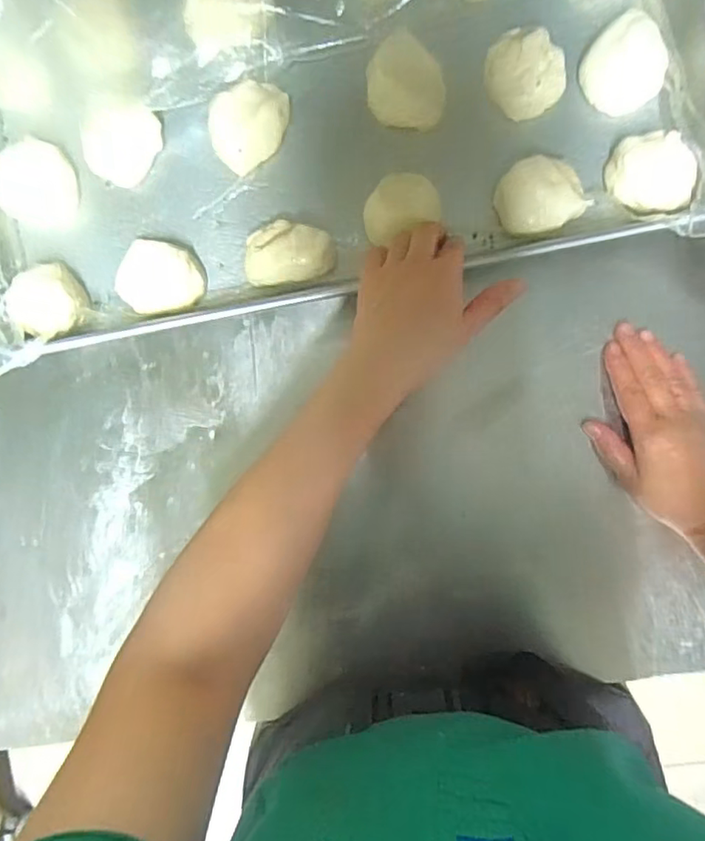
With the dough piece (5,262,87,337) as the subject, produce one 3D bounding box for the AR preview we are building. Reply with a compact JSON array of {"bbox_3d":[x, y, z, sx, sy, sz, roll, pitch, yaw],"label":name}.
[{"bbox_3d":[-0.256,-0.097,0.479,0.051,0.048,0.061,-27,92,5],"label":"dough piece"}]

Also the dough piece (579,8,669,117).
[{"bbox_3d":[0.215,-0.280,0.445,0.059,0.024,0.062,-39,91,5],"label":"dough piece"}]

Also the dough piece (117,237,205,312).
[{"bbox_3d":[-0.162,-0.121,0.475,0.070,0.024,0.056,-5,94,4],"label":"dough piece"}]

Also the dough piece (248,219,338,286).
[{"bbox_3d":[-0.052,-0.138,0.463,0.072,0.038,0.050,-2,94,4],"label":"dough piece"}]

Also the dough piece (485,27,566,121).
[{"bbox_3d":[0.138,-0.276,0.448,0.056,0.027,0.063,-36,91,5],"label":"dough piece"}]

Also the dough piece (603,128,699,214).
[{"bbox_3d":[0.237,-0.194,0.447,0.059,0.027,0.055,0,94,4],"label":"dough piece"}]

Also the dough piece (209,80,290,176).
[{"bbox_3d":[-0.084,-0.246,0.462,0.069,0.026,0.056,-33,92,5],"label":"dough piece"}]

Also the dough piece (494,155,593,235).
[{"bbox_3d":[0.151,-0.181,0.453,0.066,0.030,0.055,-7,94,4],"label":"dough piece"}]

